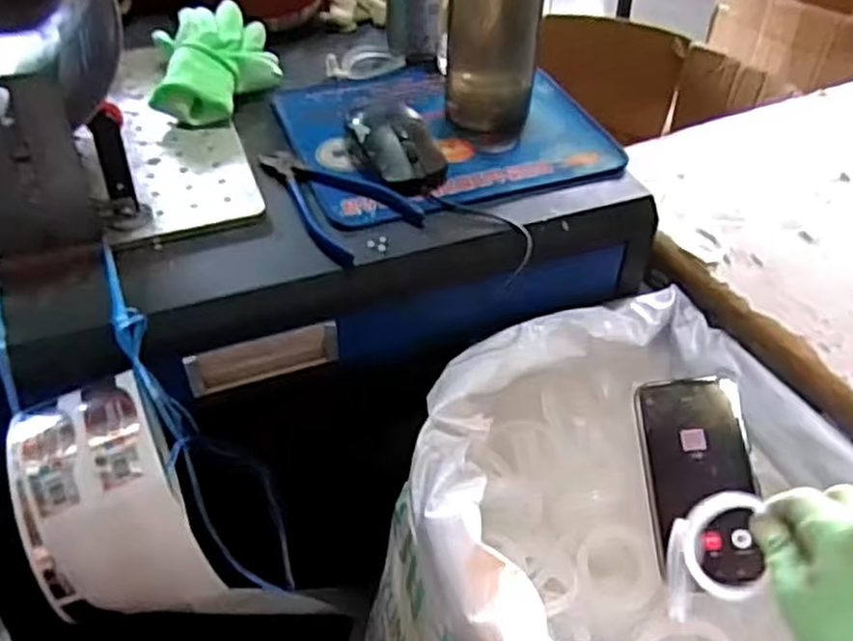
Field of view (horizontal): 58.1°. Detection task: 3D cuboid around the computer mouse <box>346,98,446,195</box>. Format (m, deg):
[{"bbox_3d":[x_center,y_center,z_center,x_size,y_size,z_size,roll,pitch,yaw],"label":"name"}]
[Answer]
[{"bbox_3d":[-0.032,-0.153,0.628,0.063,0.032,0.128,-16,46,-16],"label":"computer mouse"}]

